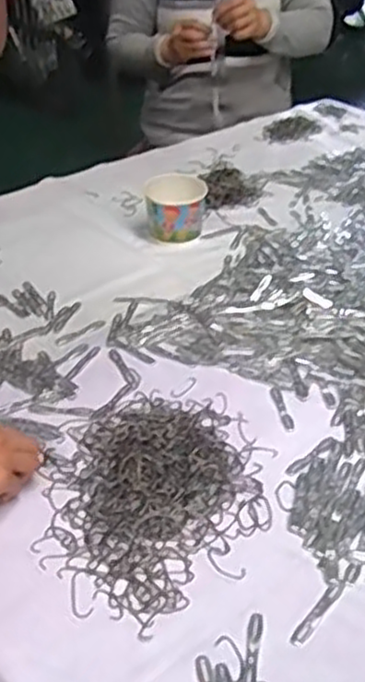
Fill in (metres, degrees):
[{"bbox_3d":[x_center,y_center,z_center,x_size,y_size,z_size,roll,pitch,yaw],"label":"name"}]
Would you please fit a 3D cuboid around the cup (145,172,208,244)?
[{"bbox_3d":[-0.009,-0.193,1.069,0.084,0.080,0.088,-6,35,-6],"label":"cup"}]

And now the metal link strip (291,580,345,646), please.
[{"bbox_3d":[0.106,0.210,0.564,0.011,0.004,0.068,26,43,33],"label":"metal link strip"}]

